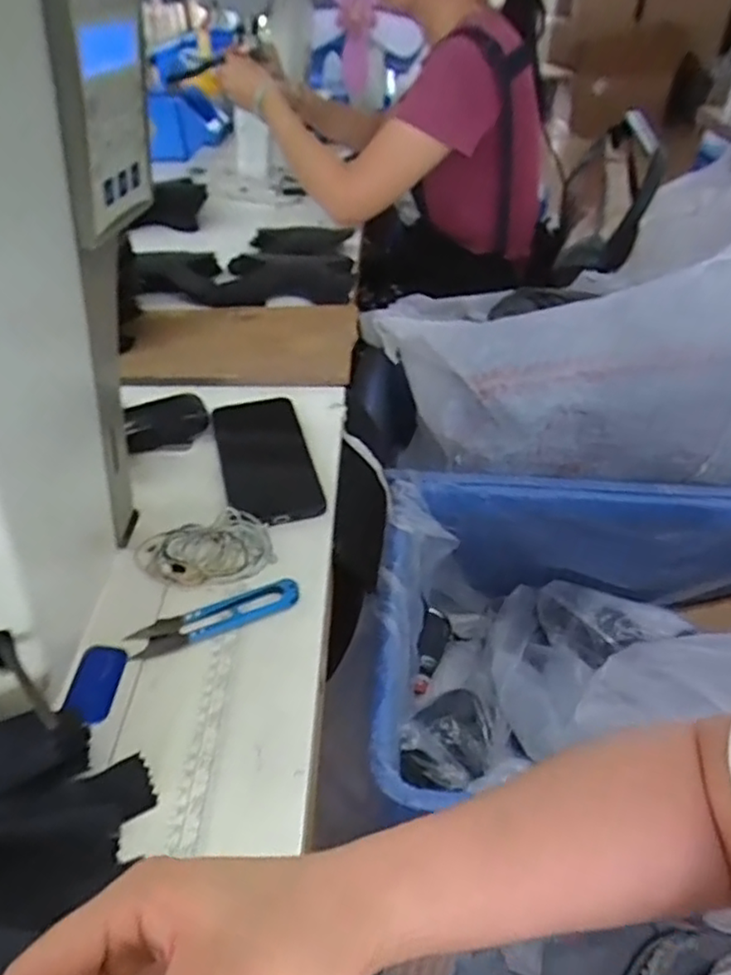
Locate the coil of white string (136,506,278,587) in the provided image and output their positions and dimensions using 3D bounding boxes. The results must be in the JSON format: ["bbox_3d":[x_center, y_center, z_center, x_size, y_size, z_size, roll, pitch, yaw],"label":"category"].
[{"bbox_3d":[-0.118,0.047,0.488,0.091,0.013,0.063,-17,44,-18],"label":"coil of white string"}]

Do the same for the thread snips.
[{"bbox_3d":[-0.101,0.087,0.445,0.112,0.008,0.029,-13,43,-14],"label":"thread snips"}]

